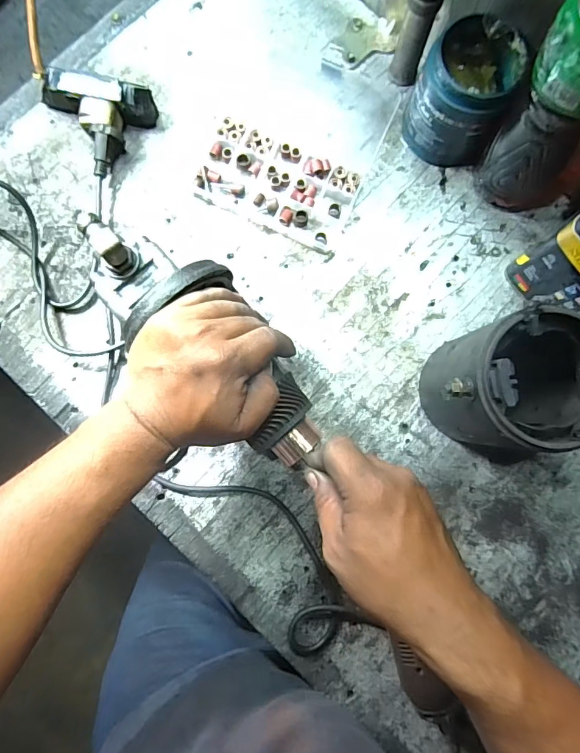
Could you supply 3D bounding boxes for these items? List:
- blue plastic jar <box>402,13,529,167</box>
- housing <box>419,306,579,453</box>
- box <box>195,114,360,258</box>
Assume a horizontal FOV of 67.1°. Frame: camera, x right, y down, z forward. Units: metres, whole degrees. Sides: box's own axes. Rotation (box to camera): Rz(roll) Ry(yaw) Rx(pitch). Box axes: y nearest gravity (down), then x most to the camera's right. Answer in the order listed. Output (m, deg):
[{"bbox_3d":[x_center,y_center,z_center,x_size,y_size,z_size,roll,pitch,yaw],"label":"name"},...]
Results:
[{"bbox_3d":[0.173,-0.286,0.450,0.091,0.100,0.085,0,85,-2],"label":"blue plastic jar"},{"bbox_3d":[0.190,0.007,0.396,0.117,0.161,0.104,5,85,-1],"label":"housing"},{"bbox_3d":[-0.013,-0.213,0.481,0.169,0.018,0.096,22,84,0],"label":"box"}]

